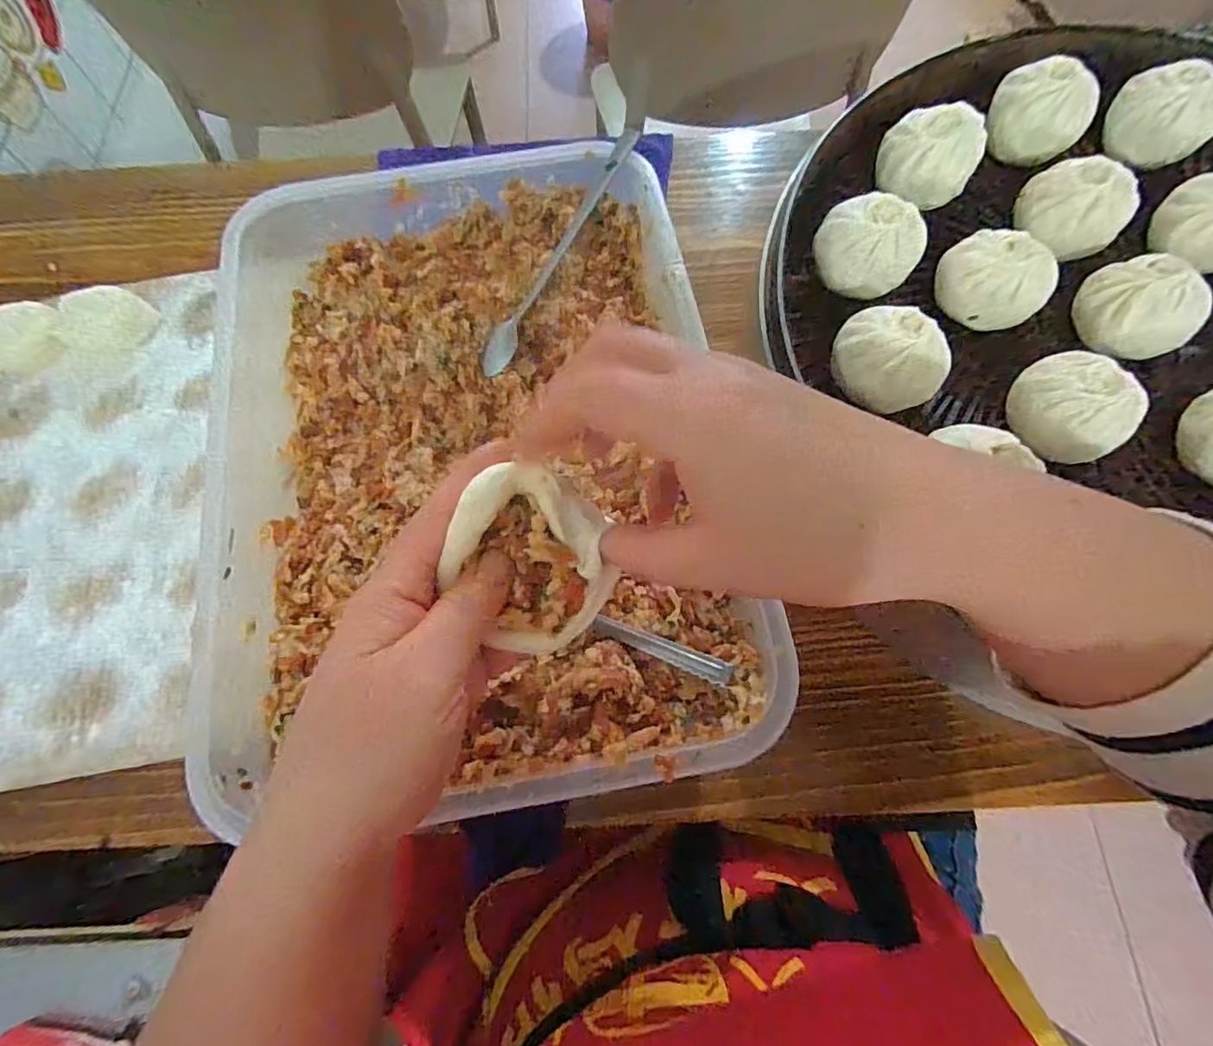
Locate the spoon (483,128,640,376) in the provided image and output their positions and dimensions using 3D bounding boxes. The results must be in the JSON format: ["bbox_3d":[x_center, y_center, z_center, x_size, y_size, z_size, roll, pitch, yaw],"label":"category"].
[{"bbox_3d":[-0.030,-0.172,0.371,0.017,0.010,0.174,33,94,12],"label":"spoon"}]

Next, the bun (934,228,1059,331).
[{"bbox_3d":[0.252,-0.157,0.378,0.055,0.046,0.067,-43,75,-12],"label":"bun"}]

